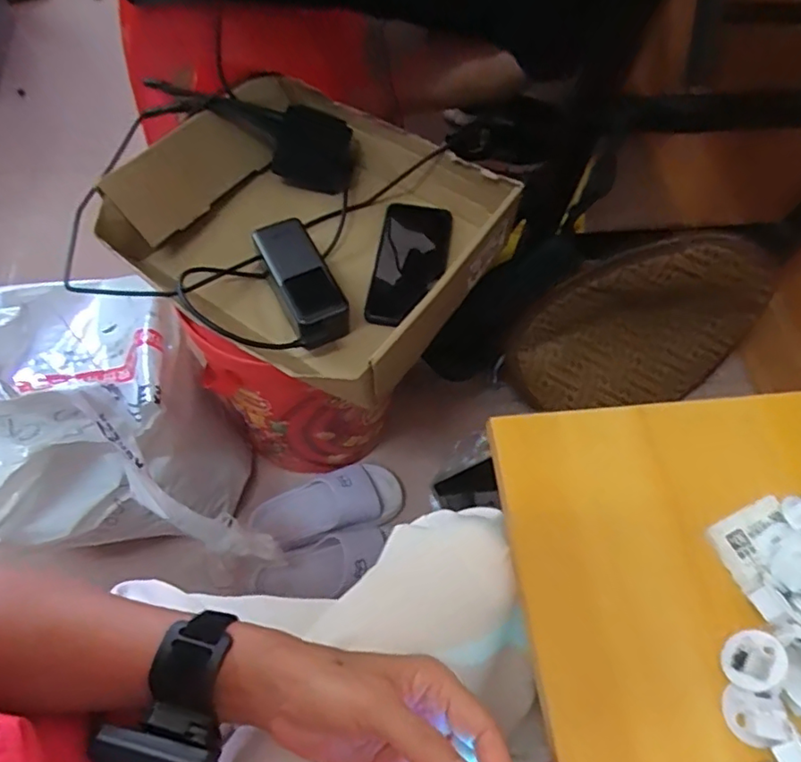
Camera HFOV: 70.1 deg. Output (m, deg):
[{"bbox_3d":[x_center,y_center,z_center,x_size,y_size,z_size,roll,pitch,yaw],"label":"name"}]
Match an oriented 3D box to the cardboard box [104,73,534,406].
[{"bbox_3d":[-0.078,-0.168,0.612,0.329,0.120,0.313,32,67,13],"label":"cardboard box"}]

